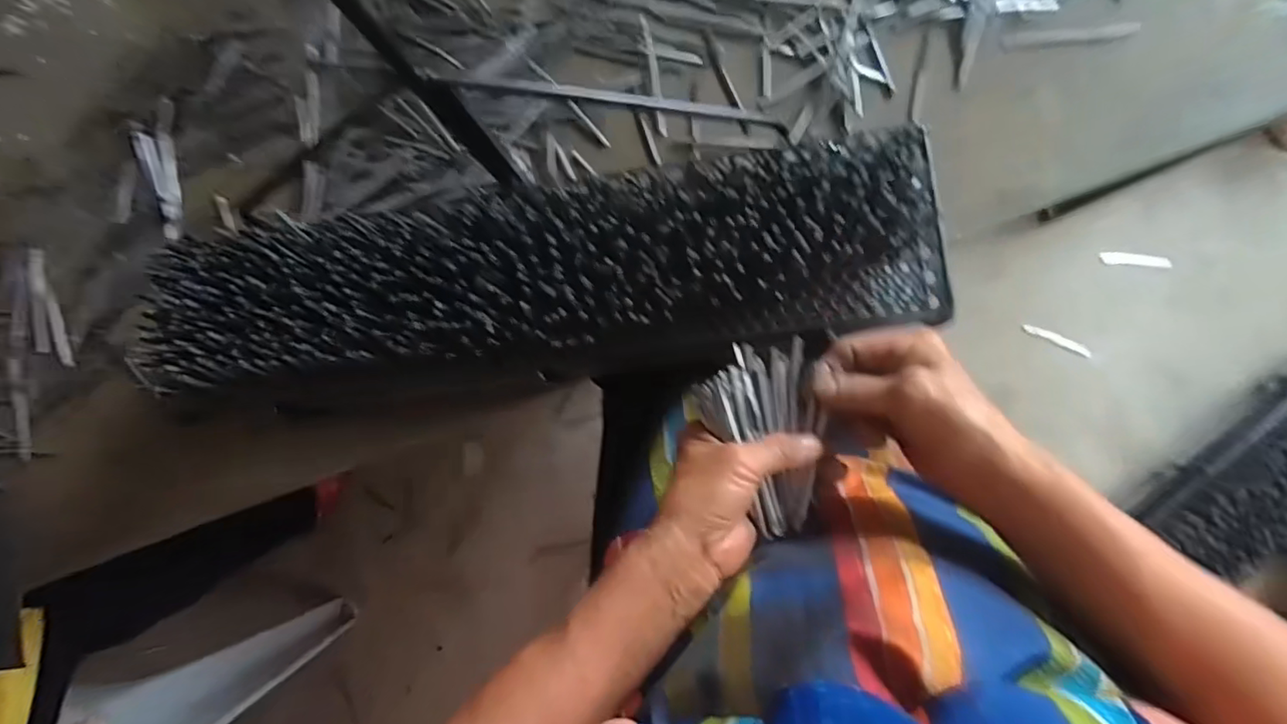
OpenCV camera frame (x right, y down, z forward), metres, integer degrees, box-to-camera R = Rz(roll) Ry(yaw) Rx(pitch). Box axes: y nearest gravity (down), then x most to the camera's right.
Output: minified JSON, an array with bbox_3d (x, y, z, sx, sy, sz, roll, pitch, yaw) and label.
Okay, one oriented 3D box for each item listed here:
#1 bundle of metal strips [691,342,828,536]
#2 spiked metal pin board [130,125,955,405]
[{"bbox_3d":[0.078,0.048,0.370,0.071,0.019,0.116,-16,84,5],"label":"bundle of metal strips"},{"bbox_3d":[-0.087,-0.058,0.434,0.597,0.046,0.143,-9,84,5],"label":"spiked metal pin board"}]

